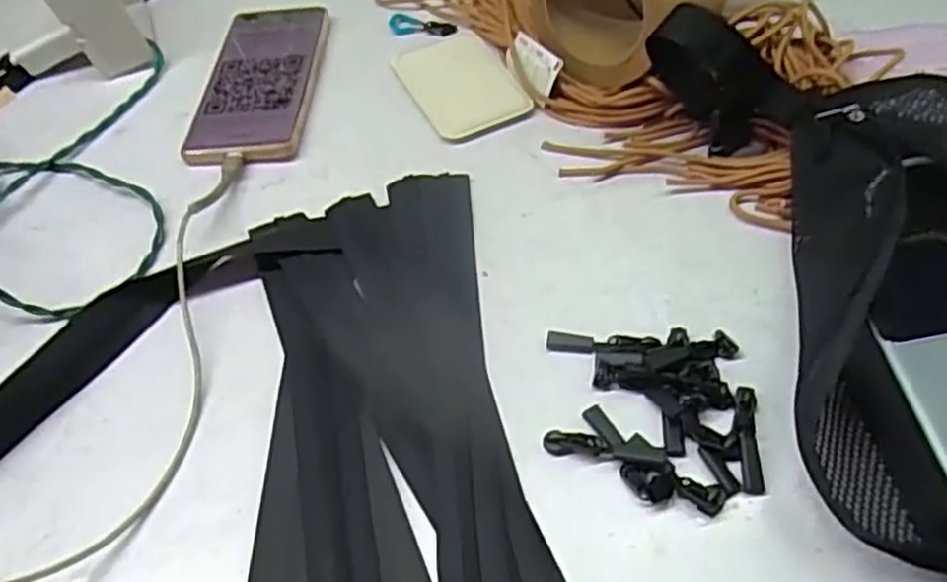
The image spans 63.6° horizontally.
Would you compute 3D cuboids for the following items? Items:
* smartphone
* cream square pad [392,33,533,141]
[{"bbox_3d":[-0.152,-0.153,0.550,0.076,0.012,0.166,-1,52,4],"label":"smartphone"},{"bbox_3d":[-0.009,-0.145,0.532,0.068,0.006,0.104,-23,54,-12],"label":"cream square pad"}]

